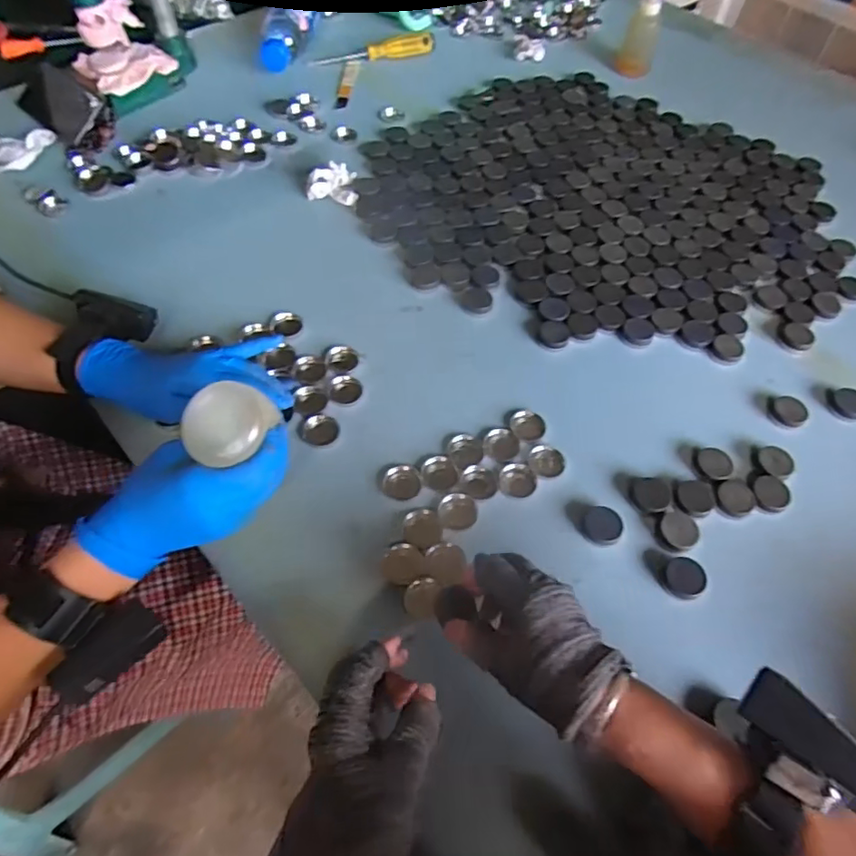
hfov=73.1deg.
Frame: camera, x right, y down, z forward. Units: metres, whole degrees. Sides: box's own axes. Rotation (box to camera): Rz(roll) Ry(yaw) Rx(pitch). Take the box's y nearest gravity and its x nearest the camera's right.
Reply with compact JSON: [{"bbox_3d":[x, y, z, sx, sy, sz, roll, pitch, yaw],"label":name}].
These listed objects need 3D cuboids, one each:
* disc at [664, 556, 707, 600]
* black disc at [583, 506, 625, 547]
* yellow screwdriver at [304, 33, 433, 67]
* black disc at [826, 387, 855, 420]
[{"bbox_3d":[0.212,0.123,0.476,0.032,0.004,0.037,28,60,15],"label":"disc"},{"bbox_3d":[0.151,0.084,0.499,0.033,0.007,0.033,1,57,-2],"label":"black disc"},{"bbox_3d":[-0.085,-0.598,0.911,0.197,0.025,0.029,-12,59,-10],"label":"yellow screwdriver"},{"bbox_3d":[0.422,-0.025,0.579,0.036,0.009,0.036,1,57,-2],"label":"black disc"}]

